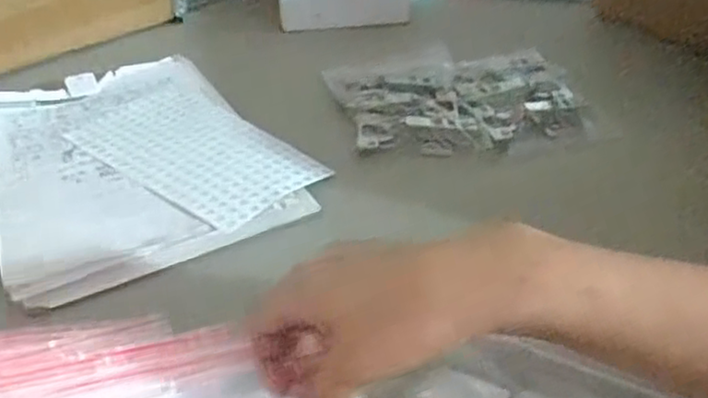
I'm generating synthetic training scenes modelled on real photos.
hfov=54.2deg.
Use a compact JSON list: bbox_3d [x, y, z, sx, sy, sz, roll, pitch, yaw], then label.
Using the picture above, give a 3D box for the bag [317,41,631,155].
[{"bbox_3d":[0.106,-0.108,0.699,0.240,0.028,0.197,-10,38,-10],"label":"bag"}]

